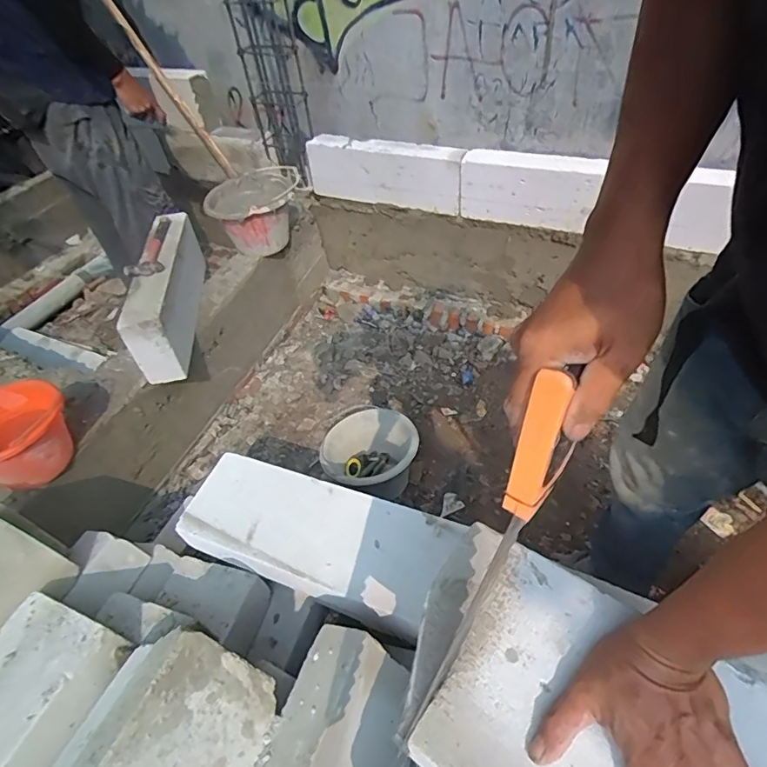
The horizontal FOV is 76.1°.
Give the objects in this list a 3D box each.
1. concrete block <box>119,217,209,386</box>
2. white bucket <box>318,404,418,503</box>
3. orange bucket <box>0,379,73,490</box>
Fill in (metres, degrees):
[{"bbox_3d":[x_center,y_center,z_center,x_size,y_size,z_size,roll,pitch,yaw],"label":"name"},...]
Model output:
[{"bbox_3d":[-0.619,-0.284,1.438,0.097,0.212,0.623,-9,47,-2],"label":"concrete block"},{"bbox_3d":[-0.031,0.206,1.360,0.258,0.164,0.241,-3,47,3],"label":"white bucket"},{"bbox_3d":[-0.813,0.134,1.094,0.234,0.192,0.234,-3,47,3],"label":"orange bucket"}]

